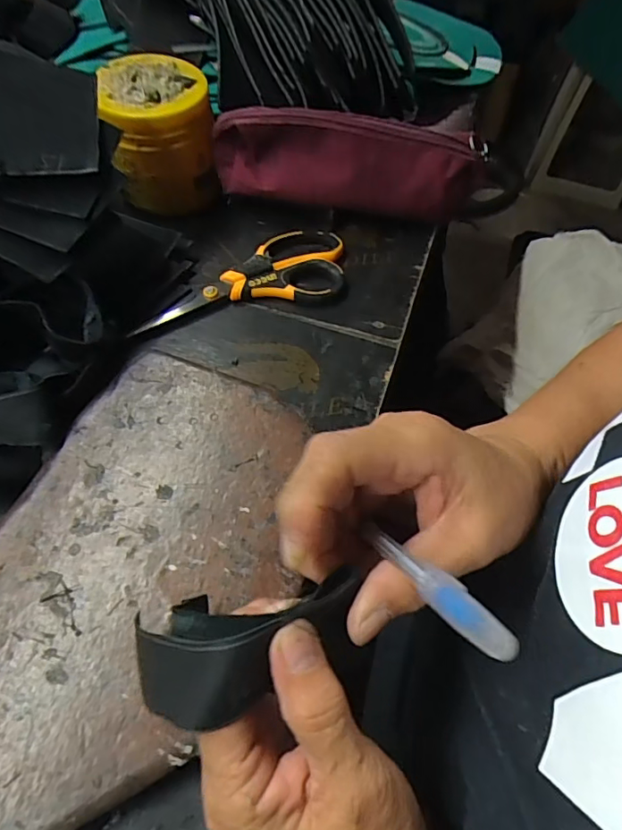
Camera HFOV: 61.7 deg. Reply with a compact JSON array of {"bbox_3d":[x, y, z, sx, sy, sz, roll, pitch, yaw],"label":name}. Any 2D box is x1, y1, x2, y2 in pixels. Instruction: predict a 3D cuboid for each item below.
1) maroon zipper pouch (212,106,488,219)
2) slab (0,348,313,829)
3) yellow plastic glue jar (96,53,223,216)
[{"bbox_3d":[0.031,-0.206,0.444,0.222,0.093,0.035,3,57,0],"label":"maroon zipper pouch"},{"bbox_3d":[-0.101,0.084,0.293,0.153,0.022,0.264,19,59,10],"label":"slab"},{"bbox_3d":[-0.129,-0.240,0.451,0.086,0.088,0.093,-11,58,-9],"label":"yellow plastic glue jar"}]

